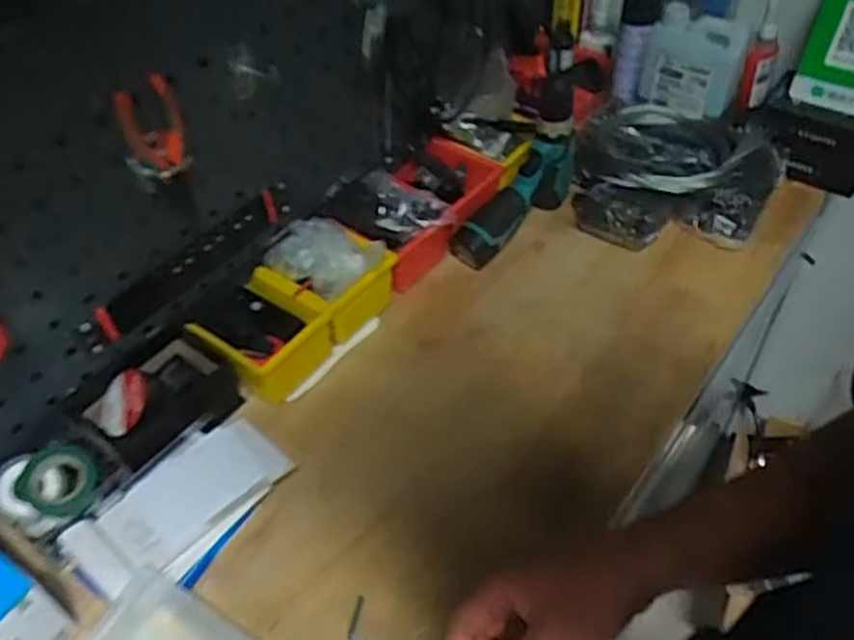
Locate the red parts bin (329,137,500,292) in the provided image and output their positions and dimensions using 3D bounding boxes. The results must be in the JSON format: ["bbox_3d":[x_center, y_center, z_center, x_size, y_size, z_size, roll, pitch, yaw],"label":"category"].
[{"bbox_3d":[-0.006,-0.144,0.935,0.138,0.092,0.209,34,57,29],"label":"red parts bin"}]

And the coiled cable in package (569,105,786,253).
[{"bbox_3d":[0.307,-0.170,0.961,0.245,0.087,0.210,15,50,16],"label":"coiled cable in package"}]

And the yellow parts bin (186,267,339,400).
[{"bbox_3d":[-0.177,0.018,0.820,0.121,0.071,0.113,24,53,23],"label":"yellow parts bin"}]

